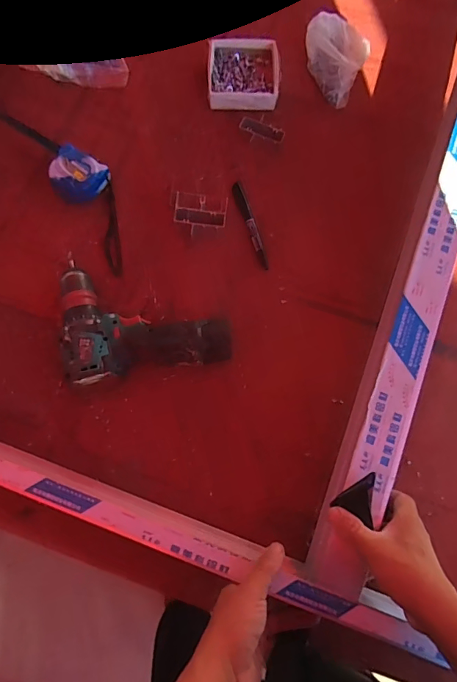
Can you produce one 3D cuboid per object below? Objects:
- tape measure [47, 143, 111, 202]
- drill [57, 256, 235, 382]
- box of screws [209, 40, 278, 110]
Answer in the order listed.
[{"bbox_3d":[-0.210,-0.226,0.594,0.075,0.040,0.071,33,79,7],"label":"tape measure"},{"bbox_3d":[-0.107,-0.042,0.537,0.203,0.058,0.173,-11,75,-3],"label":"drill"},{"bbox_3d":[0.023,-0.401,0.649,0.103,0.027,0.111,2,75,0],"label":"box of screws"}]

